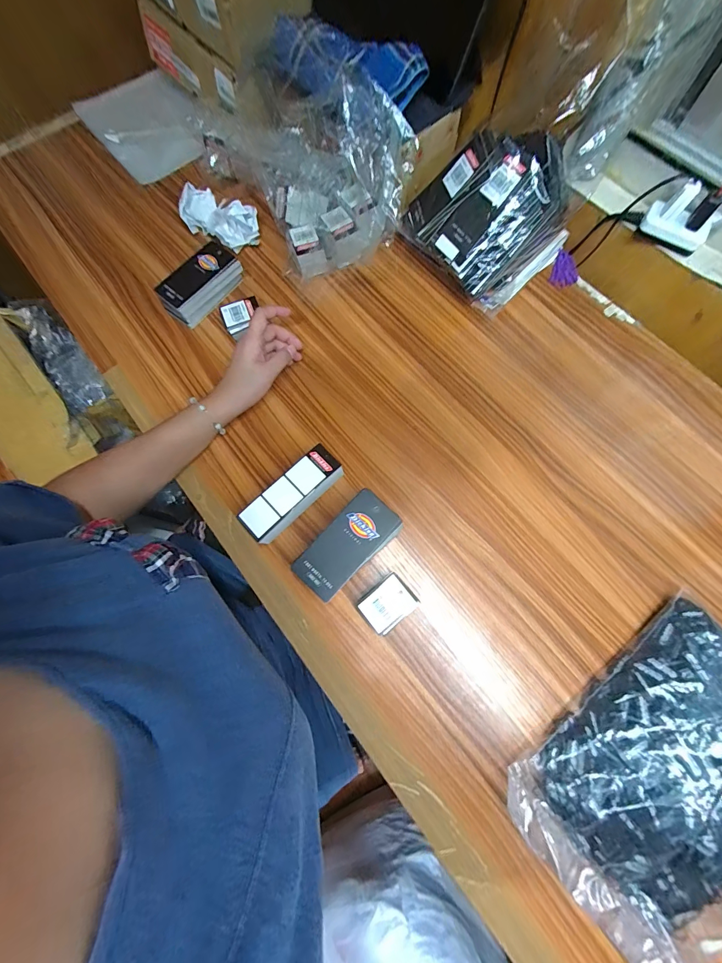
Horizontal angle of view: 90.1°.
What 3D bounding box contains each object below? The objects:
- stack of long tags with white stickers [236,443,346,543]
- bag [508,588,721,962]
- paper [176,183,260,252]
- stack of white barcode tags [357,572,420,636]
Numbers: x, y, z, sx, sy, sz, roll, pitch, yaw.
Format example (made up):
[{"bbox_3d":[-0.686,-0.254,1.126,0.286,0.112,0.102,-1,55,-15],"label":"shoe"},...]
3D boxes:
[{"bbox_3d":[-0.076,0.018,0.413,0.120,0.051,0.040,-42,77,-10],"label":"stack of long tags with white stickers"},{"bbox_3d":[0.288,0.272,0.323,0.266,0.057,0.181,-38,76,-9],"label":"bag"},{"bbox_3d":[-0.205,-0.383,0.527,0.109,0.051,0.060,32,77,10],"label":"paper"},{"bbox_3d":[0.028,0.131,0.388,0.053,0.030,0.043,-38,76,-9],"label":"stack of white barcode tags"}]

